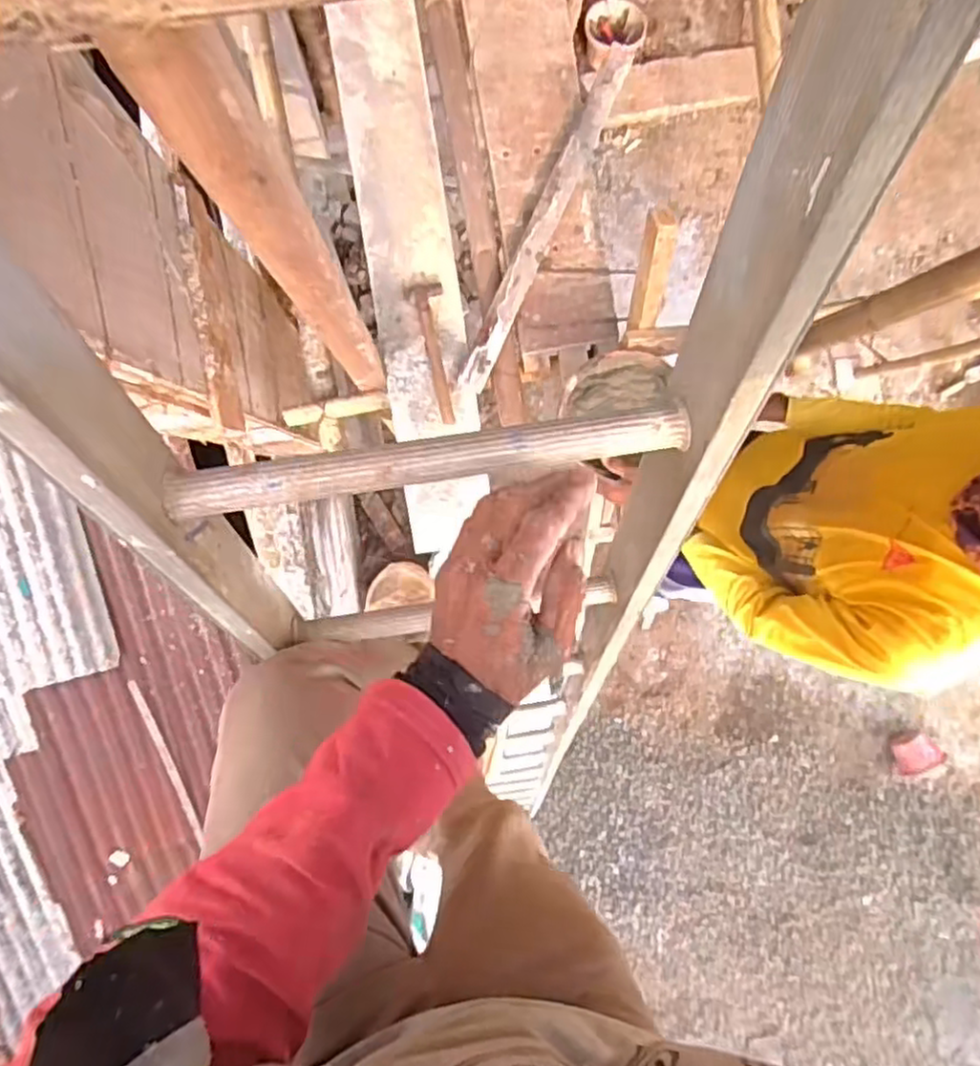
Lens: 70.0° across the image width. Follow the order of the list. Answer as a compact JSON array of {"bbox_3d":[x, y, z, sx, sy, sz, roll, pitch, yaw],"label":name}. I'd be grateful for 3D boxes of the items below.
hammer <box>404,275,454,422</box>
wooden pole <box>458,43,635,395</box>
[{"bbox_3d":[-0.119,-0.392,1.440,0.075,0.039,0.275,-9,94,-5],"label":"hammer"},{"bbox_3d":[0.114,-0.641,1.446,0.063,0.055,0.752,24,90,-6],"label":"wooden pole"}]

